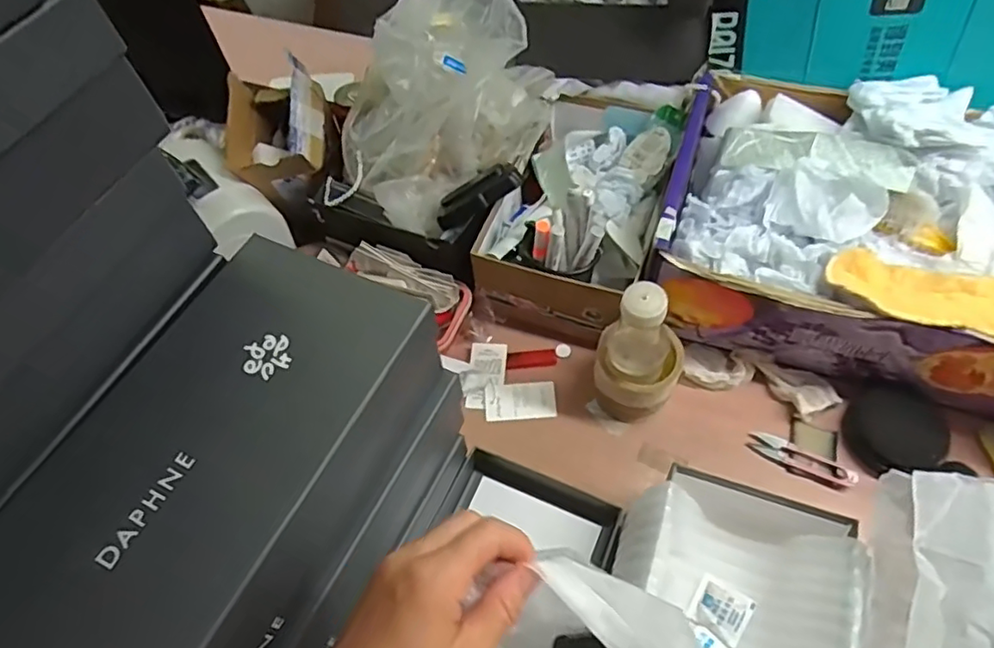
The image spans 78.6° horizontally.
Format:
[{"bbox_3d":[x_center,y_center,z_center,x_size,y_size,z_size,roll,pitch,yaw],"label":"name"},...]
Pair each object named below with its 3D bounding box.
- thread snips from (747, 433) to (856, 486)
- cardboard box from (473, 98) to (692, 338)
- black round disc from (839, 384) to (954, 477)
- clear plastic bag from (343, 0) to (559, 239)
[{"bbox_3d":[0.318,0.142,0.635,0.104,0.012,0.024,25,63,18],"label":"thread snips"},{"bbox_3d":[0.106,-0.166,0.751,0.168,0.130,0.345,18,62,15],"label":"cardboard box"},{"bbox_3d":[0.416,0.107,0.632,0.101,0.031,0.095,-2,58,3],"label":"black round disc"},{"bbox_3d":[-0.063,-0.277,0.726,0.285,0.152,0.196,-38,63,-18],"label":"clear plastic bag"}]

